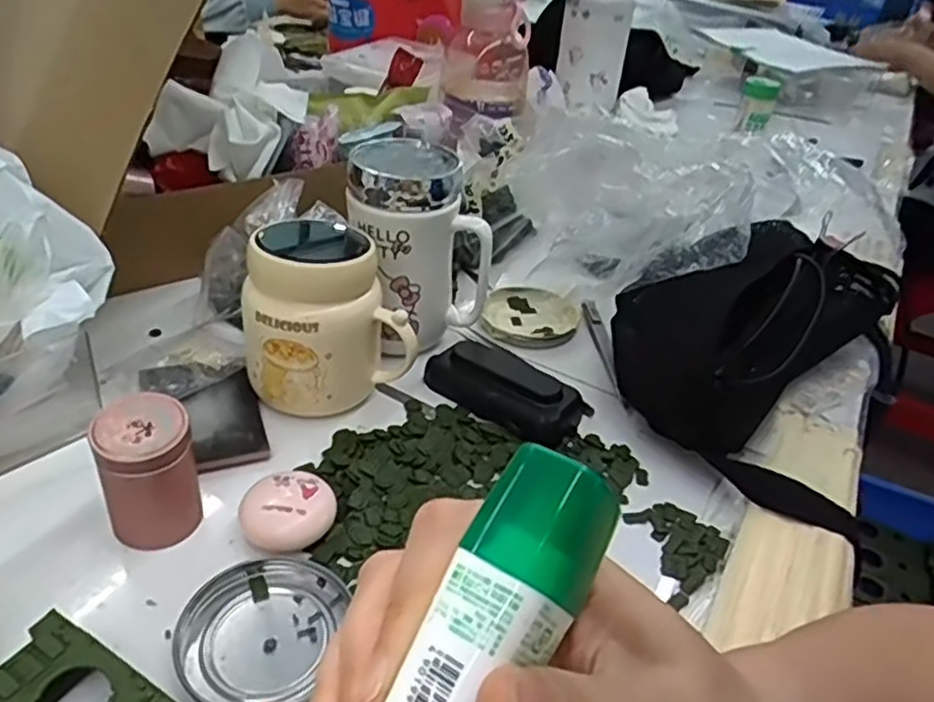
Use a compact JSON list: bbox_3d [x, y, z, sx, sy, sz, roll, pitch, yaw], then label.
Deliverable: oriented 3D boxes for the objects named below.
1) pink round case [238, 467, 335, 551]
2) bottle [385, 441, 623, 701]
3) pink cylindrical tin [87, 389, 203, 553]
[{"bbox_3d":[-0.094,0.083,0.382,0.046,0.022,0.052,8,35,2],"label":"pink round case"},{"bbox_3d":[0.001,0.065,0.148,0.024,0.017,0.095,25,74,24],"label":"bottle"},{"bbox_3d":[-0.160,0.061,0.362,0.044,0.066,0.041,4,35,-3],"label":"pink cylindrical tin"}]

